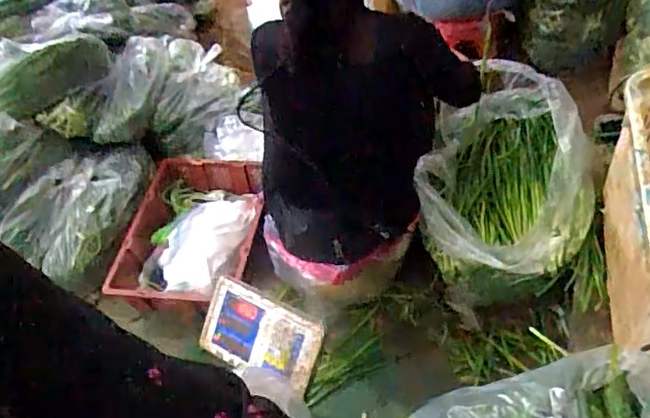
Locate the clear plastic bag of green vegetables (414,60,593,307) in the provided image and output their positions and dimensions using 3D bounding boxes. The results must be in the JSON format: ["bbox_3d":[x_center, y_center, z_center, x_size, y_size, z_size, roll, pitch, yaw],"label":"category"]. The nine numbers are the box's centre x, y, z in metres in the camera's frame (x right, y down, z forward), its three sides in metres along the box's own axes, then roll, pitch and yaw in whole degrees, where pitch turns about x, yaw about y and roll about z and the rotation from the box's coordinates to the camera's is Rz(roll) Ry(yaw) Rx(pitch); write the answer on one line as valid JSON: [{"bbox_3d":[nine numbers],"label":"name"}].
[{"bbox_3d":[0.453,-0.069,1.457,0.398,0.262,0.562,12,52,16],"label":"clear plastic bag of green vegetables"}]

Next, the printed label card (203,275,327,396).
[{"bbox_3d":[-0.121,0.230,1.062,0.226,0.019,0.146,20,97,21],"label":"printed label card"}]

